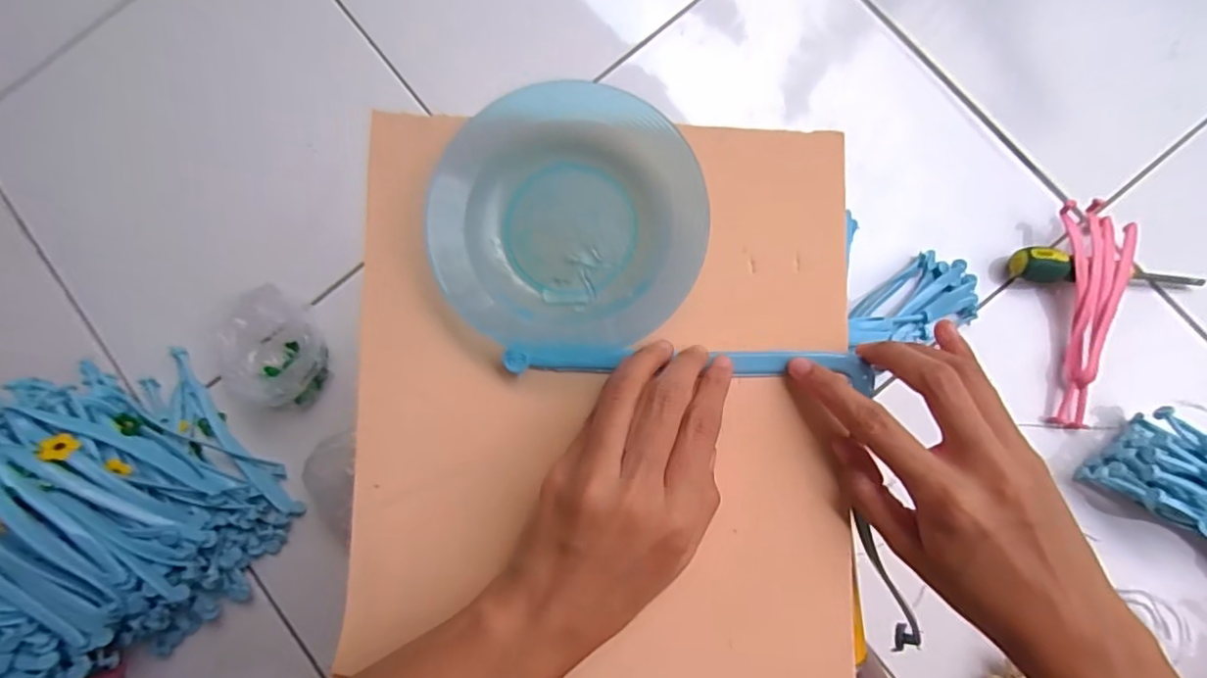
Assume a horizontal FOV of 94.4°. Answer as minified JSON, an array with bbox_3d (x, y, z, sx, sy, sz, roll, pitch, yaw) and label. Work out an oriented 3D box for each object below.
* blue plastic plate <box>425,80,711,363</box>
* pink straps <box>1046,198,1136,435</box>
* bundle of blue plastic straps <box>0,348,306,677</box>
[{"bbox_3d":[-0.017,-0.056,0.271,0.127,0.025,0.126,0,83,4],"label":"blue plastic plate"},{"bbox_3d":[0.426,-0.022,0.487,0.053,0.026,0.196,5,84,4],"label":"pink straps"},{"bbox_3d":[-0.482,0.179,0.444,0.320,0.178,0.253,-34,83,-1],"label":"bundle of blue plastic straps"}]

